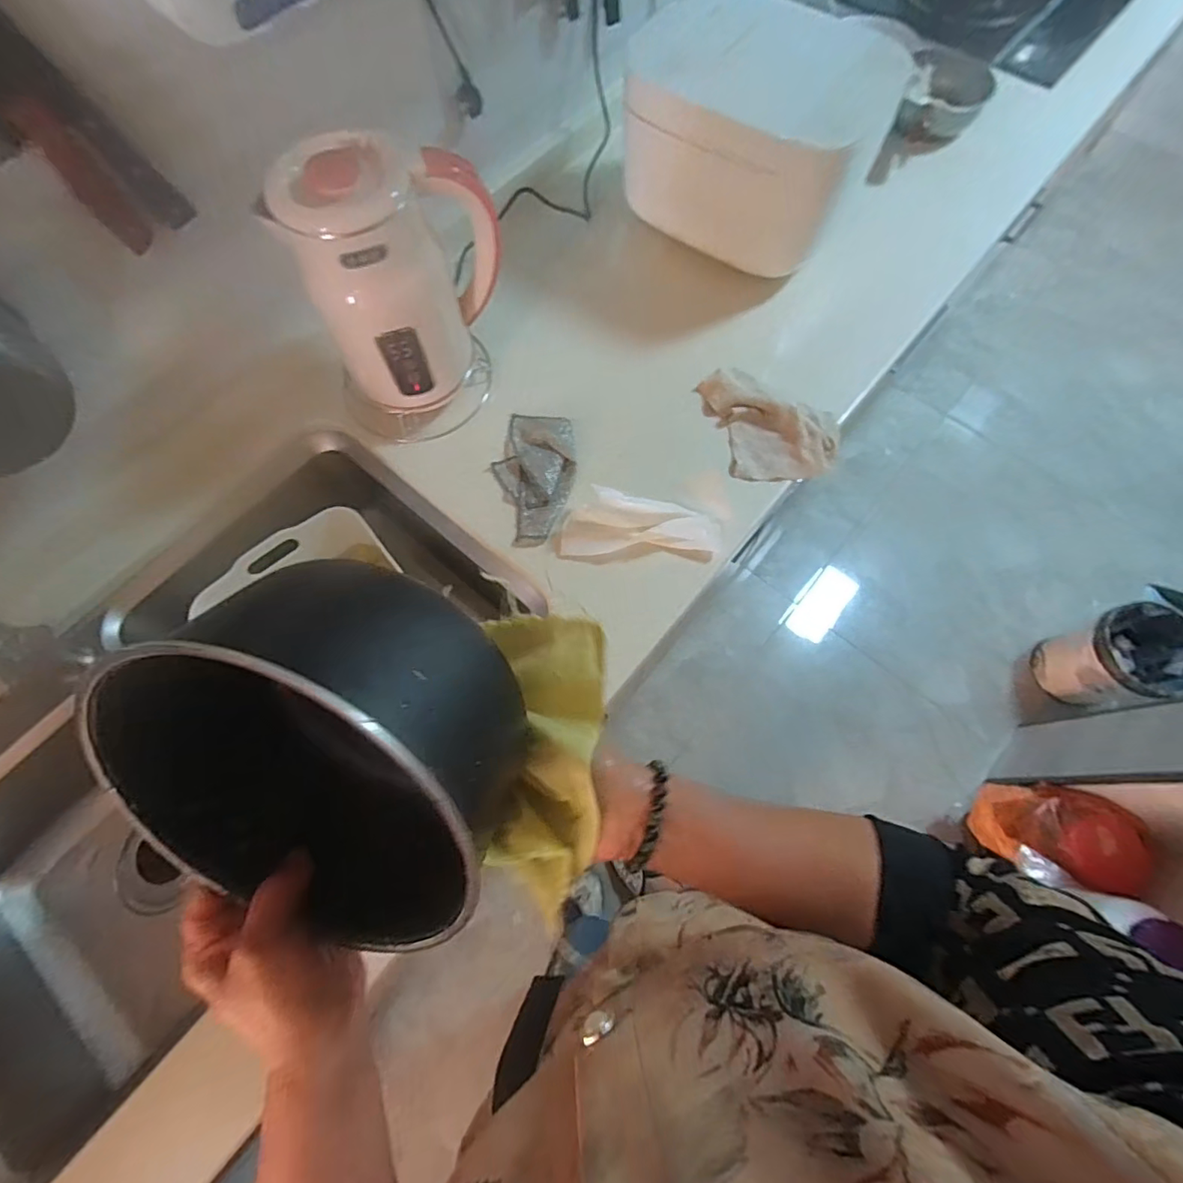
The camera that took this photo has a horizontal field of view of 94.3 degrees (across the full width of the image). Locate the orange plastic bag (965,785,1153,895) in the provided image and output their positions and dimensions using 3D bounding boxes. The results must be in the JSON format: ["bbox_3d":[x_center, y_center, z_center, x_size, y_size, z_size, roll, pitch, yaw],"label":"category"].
[{"bbox_3d":[0.906,0.469,1.083,0.210,0.226,0.182,20,71,8],"label":"orange plastic bag"}]

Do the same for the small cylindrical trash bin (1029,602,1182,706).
[{"bbox_3d":[1.204,0.164,1.288,0.197,0.278,0.194,0,70,1],"label":"small cylindrical trash bin"}]

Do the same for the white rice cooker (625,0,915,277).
[{"bbox_3d":[0.189,-0.583,0.722,0.315,0.201,0.203,33,74,13],"label":"white rice cooker"}]

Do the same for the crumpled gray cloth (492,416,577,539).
[{"bbox_3d":[-0.067,-0.147,0.678,0.093,0.013,0.169,-5,70,-1],"label":"crumpled gray cloth"}]

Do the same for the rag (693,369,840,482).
[{"bbox_3d":[0.228,-0.217,0.696,0.141,0.030,0.168,-15,70,-4],"label":"rag"}]

